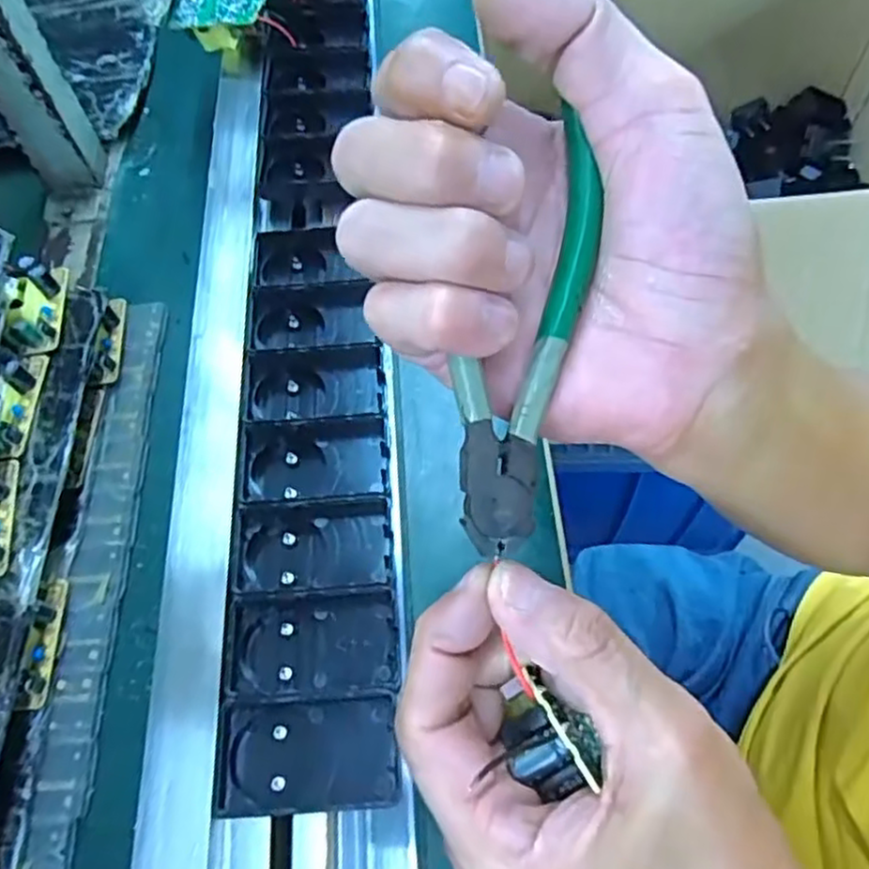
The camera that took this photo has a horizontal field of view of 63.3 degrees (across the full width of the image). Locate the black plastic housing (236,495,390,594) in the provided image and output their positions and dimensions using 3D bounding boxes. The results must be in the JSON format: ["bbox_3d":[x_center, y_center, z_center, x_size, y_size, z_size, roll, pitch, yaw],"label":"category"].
[{"bbox_3d":[-0.055,0.049,0.325,0.068,0.016,0.042,-5,62,1],"label":"black plastic housing"}]

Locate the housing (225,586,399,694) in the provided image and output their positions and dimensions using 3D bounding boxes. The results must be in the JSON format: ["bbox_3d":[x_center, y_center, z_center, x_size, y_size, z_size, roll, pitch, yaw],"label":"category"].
[{"bbox_3d":[-0.053,0.089,0.308,0.070,0.014,0.045,-3,62,2],"label":"housing"}]

